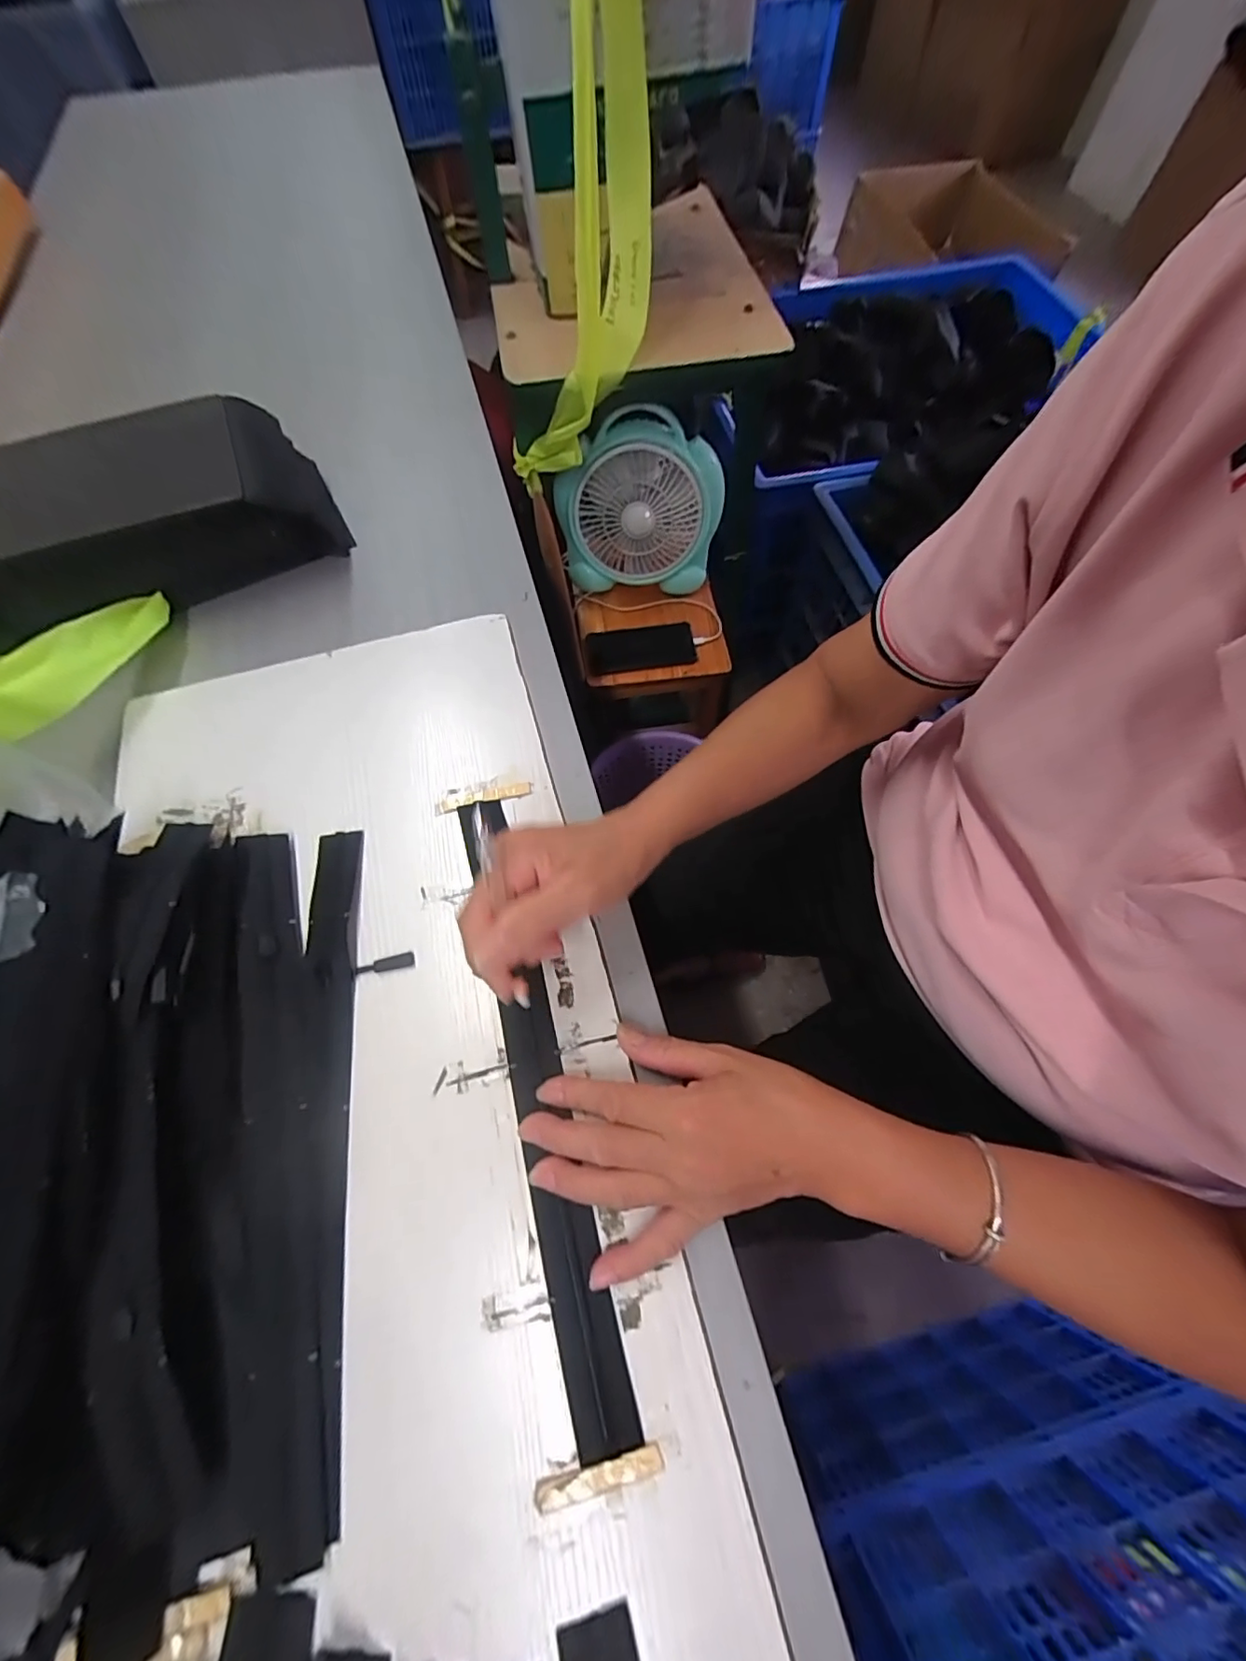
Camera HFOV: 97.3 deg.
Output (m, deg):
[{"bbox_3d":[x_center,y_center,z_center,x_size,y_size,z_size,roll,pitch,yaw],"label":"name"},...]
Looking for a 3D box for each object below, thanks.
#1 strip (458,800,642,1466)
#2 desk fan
[{"bbox_3d":[-0.054,0.136,0.328,0.032,0.009,0.353,-18,67,1],"label":"strip"},{"bbox_3d":[0.028,-0.497,0.836,0.239,0.216,0.121,7,66,4],"label":"desk fan"}]

